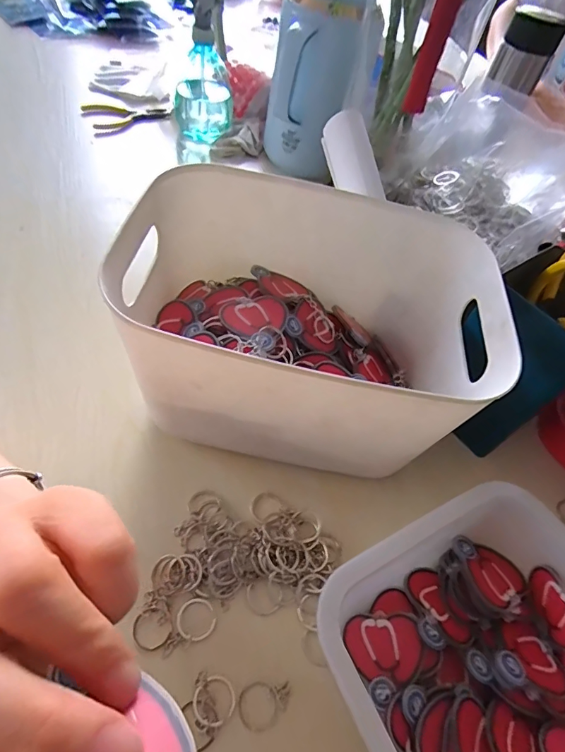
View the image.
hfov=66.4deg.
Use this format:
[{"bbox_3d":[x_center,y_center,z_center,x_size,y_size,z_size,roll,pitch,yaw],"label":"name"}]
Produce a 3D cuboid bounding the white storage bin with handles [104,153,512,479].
[{"bbox_3d":[0.017,-0.033,0.340,0.250,0.149,0.187,10,52,0],"label":"white storage bin with handles"}]

